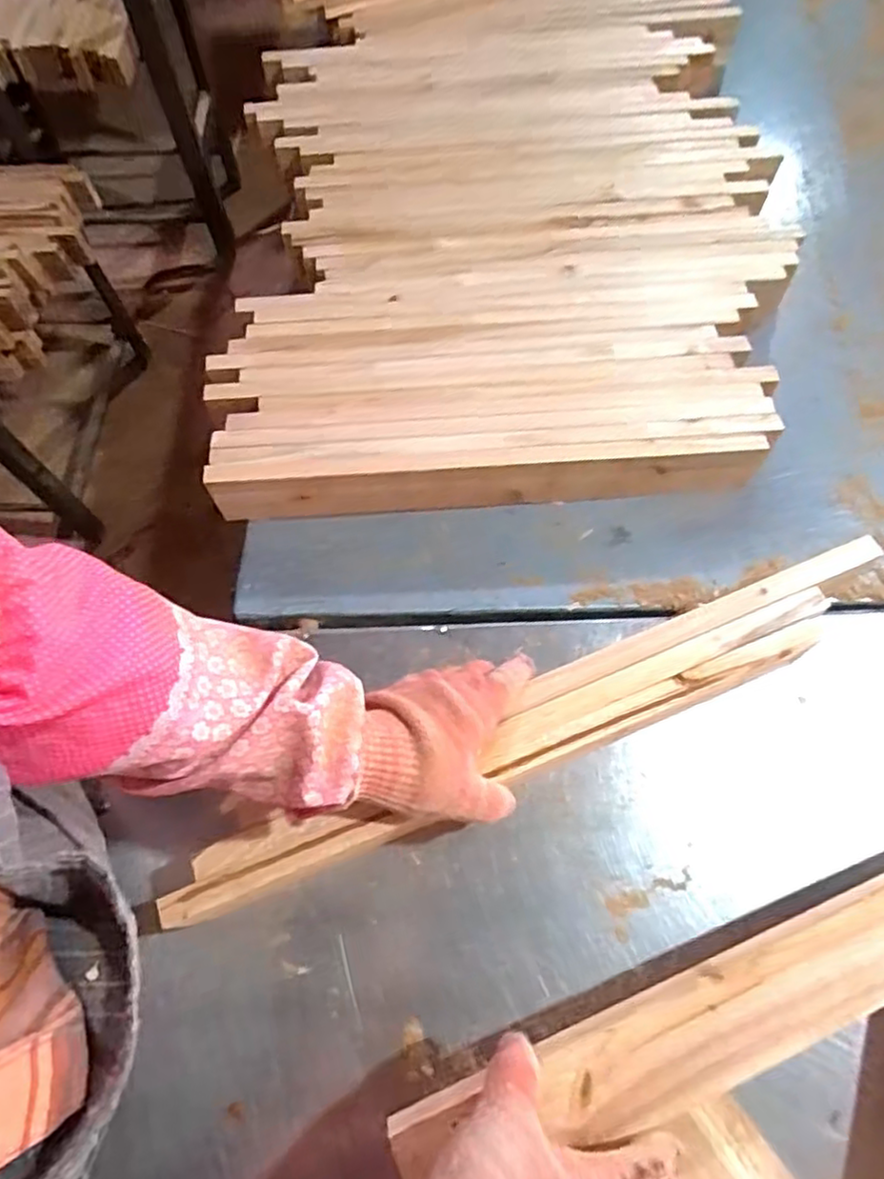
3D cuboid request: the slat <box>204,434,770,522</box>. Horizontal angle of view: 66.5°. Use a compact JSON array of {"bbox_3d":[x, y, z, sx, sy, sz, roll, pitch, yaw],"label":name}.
[{"bbox_3d":[0.039,-0.099,0.608,0.480,0.061,0.023,-3,64,0],"label":"slat"}]

